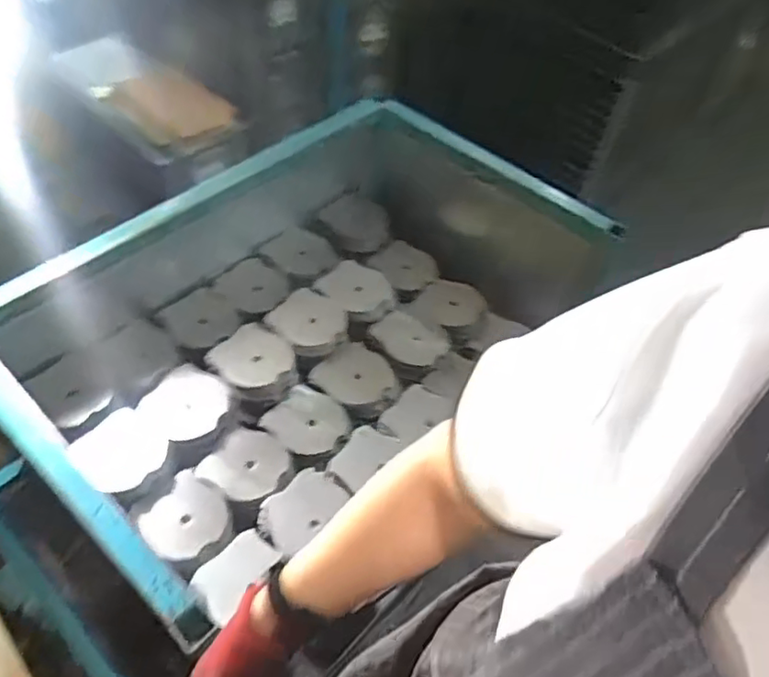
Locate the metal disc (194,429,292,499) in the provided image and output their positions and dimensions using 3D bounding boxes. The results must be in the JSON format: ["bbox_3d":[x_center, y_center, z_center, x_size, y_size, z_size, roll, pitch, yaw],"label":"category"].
[{"bbox_3d":[-0.240,0.220,1.069,0.117,0.024,0.124,2,52,-3],"label":"metal disc"}]

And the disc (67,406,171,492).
[{"bbox_3d":[-0.458,0.197,1.058,0.124,0.014,0.127,49,58,-8],"label":"disc"}]

